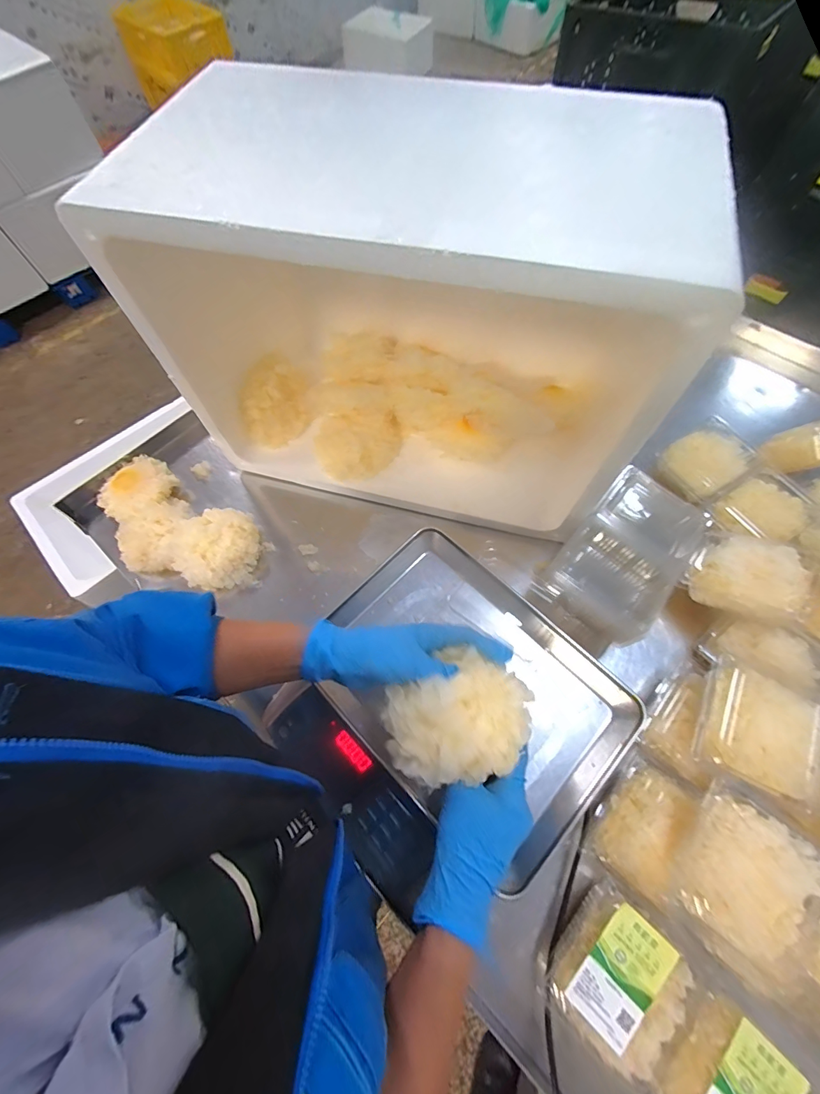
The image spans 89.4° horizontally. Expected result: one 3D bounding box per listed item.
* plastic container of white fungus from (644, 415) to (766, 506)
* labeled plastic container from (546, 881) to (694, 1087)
[{"bbox_3d":[0.462,-0.132,0.650,0.119,0.046,0.106,-31,69,-11],"label":"plastic container of white fungus"},{"bbox_3d":[0.203,0.416,0.399,0.101,0.039,0.114,39,74,17],"label":"labeled plastic container"}]

